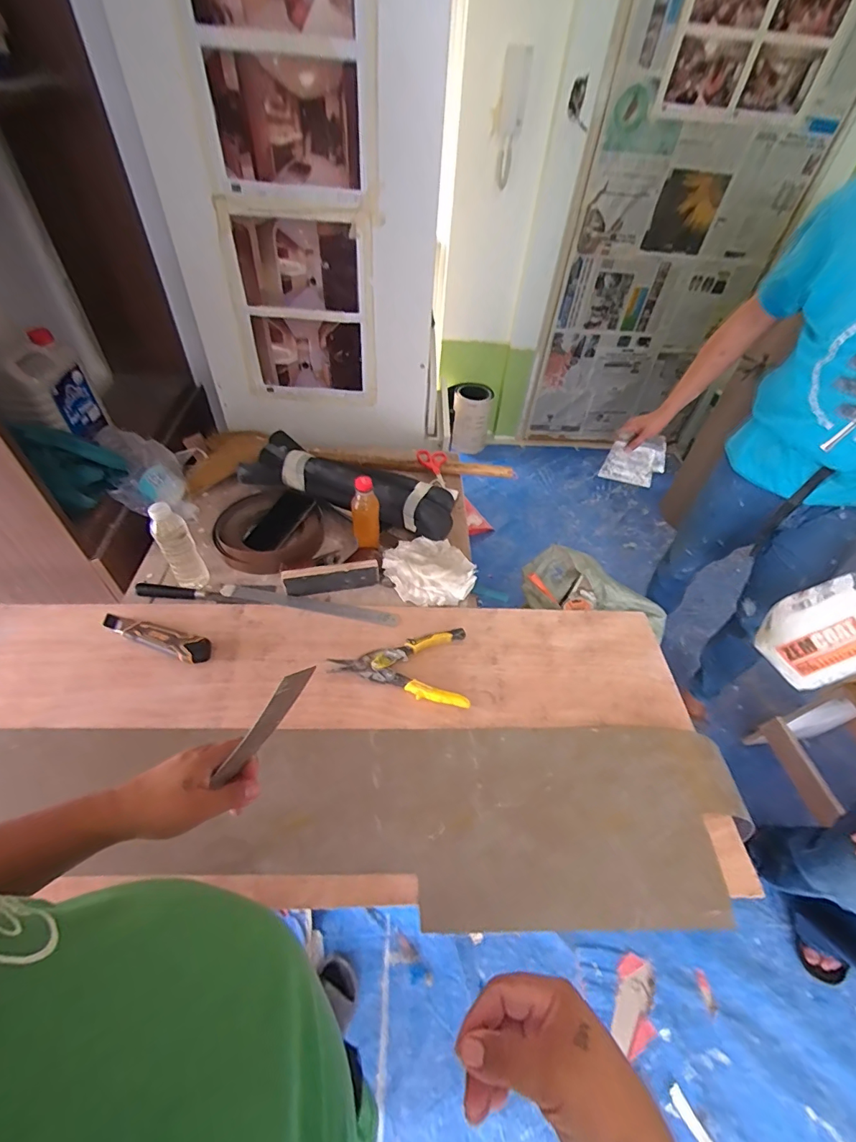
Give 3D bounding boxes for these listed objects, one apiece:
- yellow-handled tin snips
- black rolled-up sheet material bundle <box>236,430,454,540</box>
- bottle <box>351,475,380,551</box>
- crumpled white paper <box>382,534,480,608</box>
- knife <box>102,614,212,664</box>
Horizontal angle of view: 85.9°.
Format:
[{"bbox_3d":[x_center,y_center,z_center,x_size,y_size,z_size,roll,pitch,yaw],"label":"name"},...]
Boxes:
[{"bbox_3d":[-0.046,0.153,0.771,0.219,0.030,0.140,4,48,-1],"label":"yellow-handled tin snips"},{"bbox_3d":[-0.173,-0.174,0.989,0.473,0.106,0.131,20,50,13],"label":"black rolled-up sheet material bundle"},{"bbox_3d":[-0.121,-0.110,0.887,0.052,0.151,0.048,-7,50,-11],"label":"bottle"},{"bbox_3d":[0.010,-0.003,0.917,0.164,0.029,0.166,-31,58,-28],"label":"crumpled white paper"},{"bbox_3d":[-0.463,0.109,0.779,0.216,0.032,0.045,17,49,10],"label":"knife"}]

